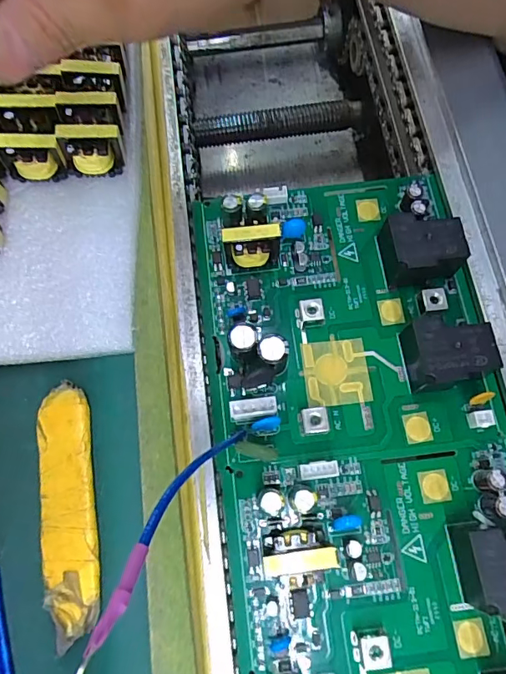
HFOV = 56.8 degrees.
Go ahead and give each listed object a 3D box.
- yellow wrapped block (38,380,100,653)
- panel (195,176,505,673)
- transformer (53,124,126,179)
[{"bbox_3d":[-0.070,0.064,0.178,0.022,0.008,0.091,-10,72,-2],"label":"yellow wrapped block"},{"bbox_3d":[0.047,0.043,0.185,0.117,0.023,0.250,-7,71,-1],"label":"panel"},{"bbox_3d":[-0.069,-0.079,0.203,0.025,0.023,0.012,-6,72,-1],"label":"transformer"}]

